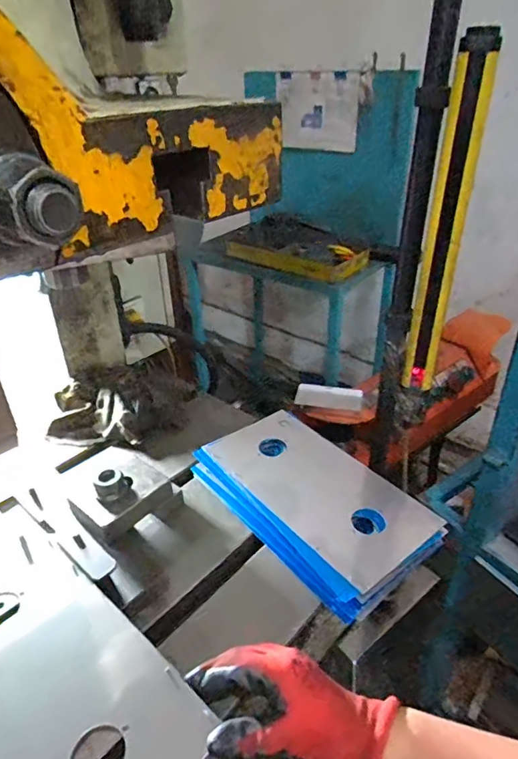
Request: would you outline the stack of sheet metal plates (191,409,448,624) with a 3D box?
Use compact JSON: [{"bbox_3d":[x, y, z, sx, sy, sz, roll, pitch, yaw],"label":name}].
[{"bbox_3d":[0.067,0.145,0.628,0.174,0.041,0.306,-25,38,-32],"label":"stack of sheet metal plates"}]

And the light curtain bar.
[{"bbox_3d":[0.196,-0.147,0.516,0.034,0.354,0.033,-4,31,-3],"label":"light curtain bar"}]

